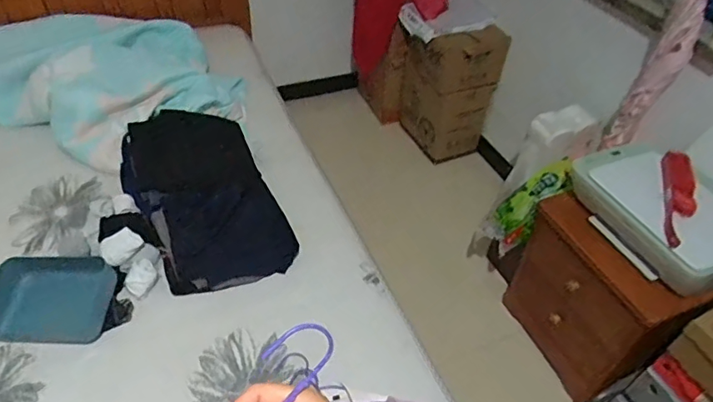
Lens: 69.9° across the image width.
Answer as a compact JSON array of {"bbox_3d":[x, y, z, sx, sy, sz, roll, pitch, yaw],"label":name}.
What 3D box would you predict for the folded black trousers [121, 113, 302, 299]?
[{"bbox_3d":[-0.422,-0.018,1.365,0.361,0.092,0.595,-17,48,-19],"label":"folded black trousers"}]

